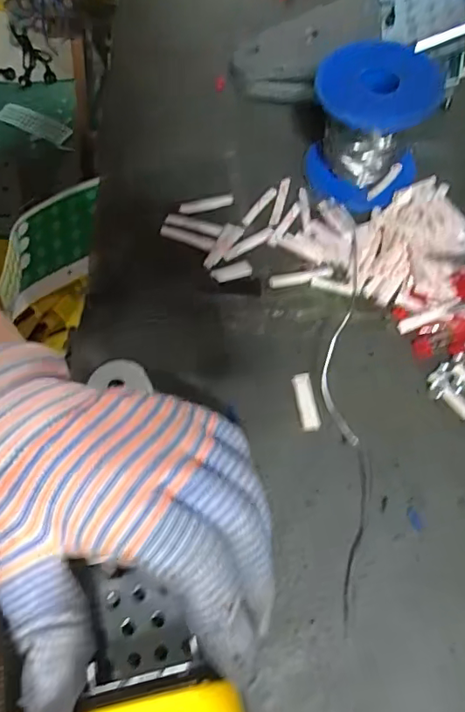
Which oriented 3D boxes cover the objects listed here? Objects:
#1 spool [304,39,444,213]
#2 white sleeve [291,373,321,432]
[{"bbox_3d":[0.076,-0.130,0.298,0.064,0.059,0.069,11,66,8],"label":"spool"},{"bbox_3d":[0.036,0.022,0.258,0.009,0.004,0.028,-10,65,-2],"label":"white sleeve"}]

